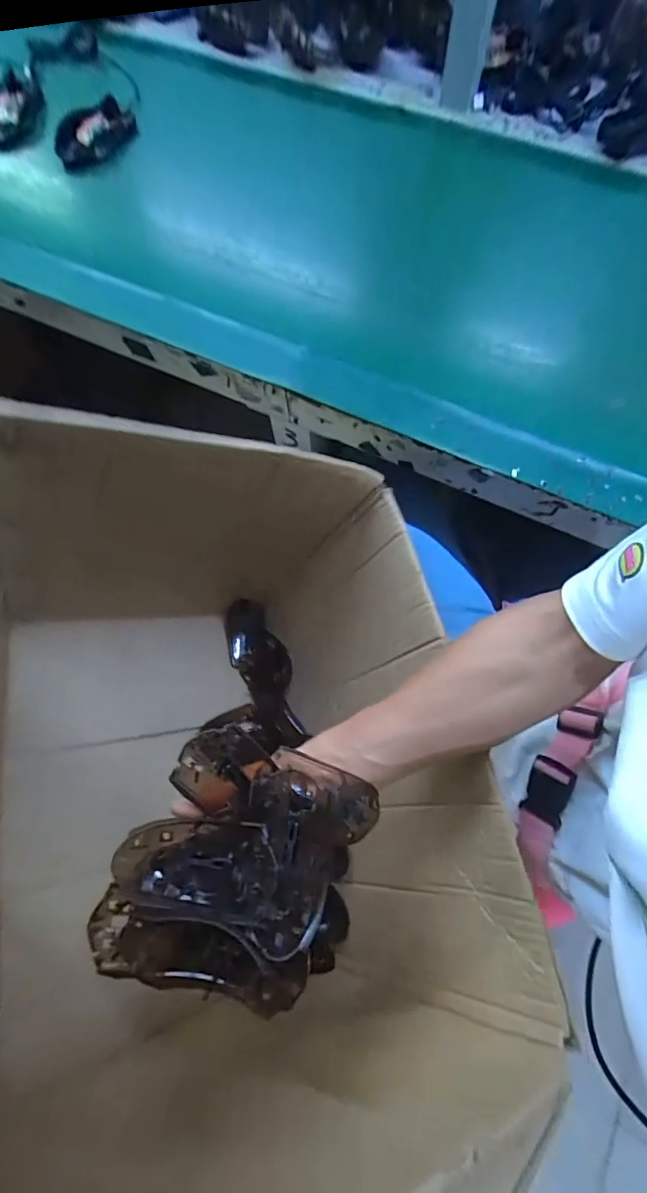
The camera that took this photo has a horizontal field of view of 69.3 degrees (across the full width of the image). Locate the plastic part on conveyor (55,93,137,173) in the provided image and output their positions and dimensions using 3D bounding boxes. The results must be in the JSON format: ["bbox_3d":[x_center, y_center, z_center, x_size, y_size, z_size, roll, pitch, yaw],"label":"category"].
[{"bbox_3d":[-0.282,-0.568,0.574,0.082,0.031,0.083,3,73,2],"label":"plastic part on conveyor"}]

